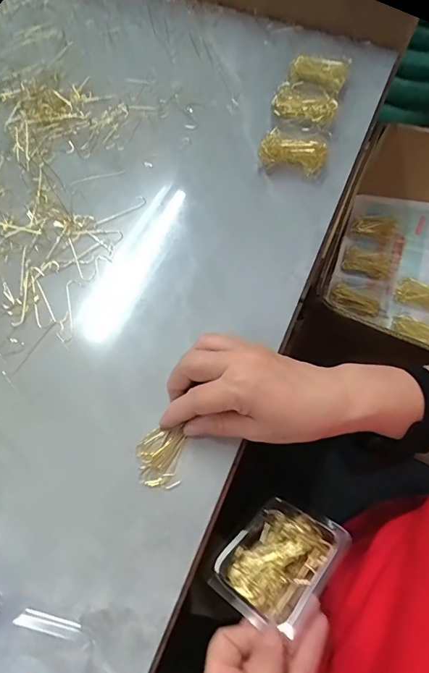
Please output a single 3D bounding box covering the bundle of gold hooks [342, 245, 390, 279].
[{"bbox_3d":[0.244,-0.120,0.666,0.072,0.011,0.049,19,66,9],"label":"bundle of gold hooks"}]

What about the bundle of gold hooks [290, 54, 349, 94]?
[{"bbox_3d":[0.124,-0.318,0.505,0.068,0.031,0.025,34,69,15],"label":"bundle of gold hooks"}]

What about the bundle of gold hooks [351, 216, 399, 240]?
[{"bbox_3d":[0.263,-0.180,0.685,0.068,0.024,0.033,20,66,9],"label":"bundle of gold hooks"}]

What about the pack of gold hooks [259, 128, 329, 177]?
[{"bbox_3d":[0.084,-0.195,0.448,0.068,0.026,0.037,20,66,9],"label":"pack of gold hooks"}]

